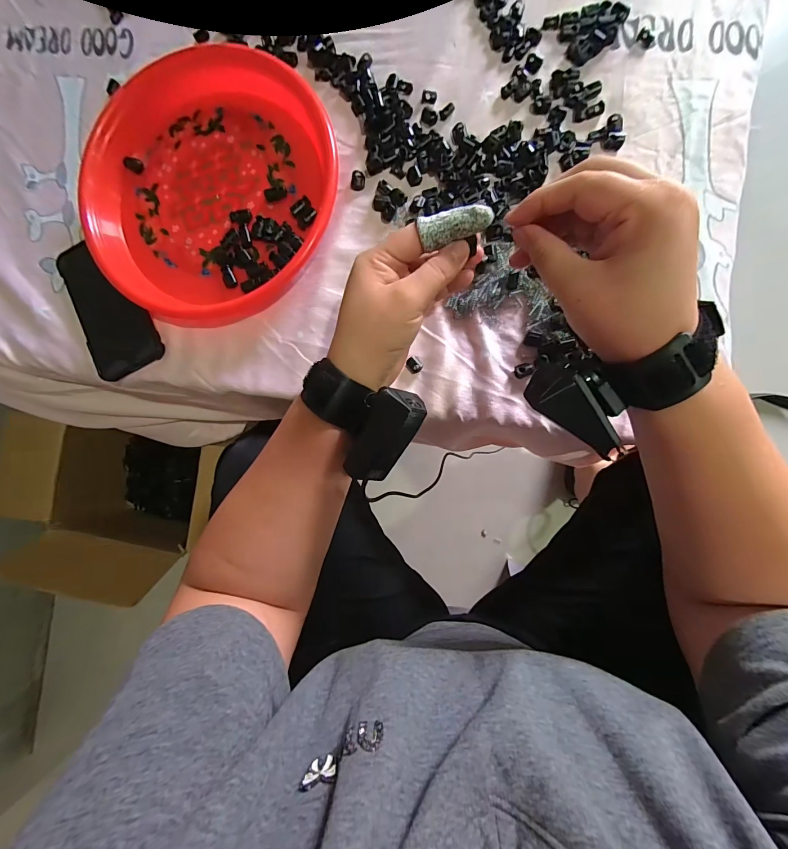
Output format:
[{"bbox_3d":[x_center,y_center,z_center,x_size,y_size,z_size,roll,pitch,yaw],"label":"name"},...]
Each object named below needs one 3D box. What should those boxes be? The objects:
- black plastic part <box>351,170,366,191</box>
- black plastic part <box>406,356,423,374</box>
[{"bbox_3d":[-0.034,-0.233,0.342,0.013,0.005,0.017,13,90,7],"label":"black plastic part"},{"bbox_3d":[0.019,-0.056,0.335,0.015,0.004,0.015,-32,85,5],"label":"black plastic part"}]

